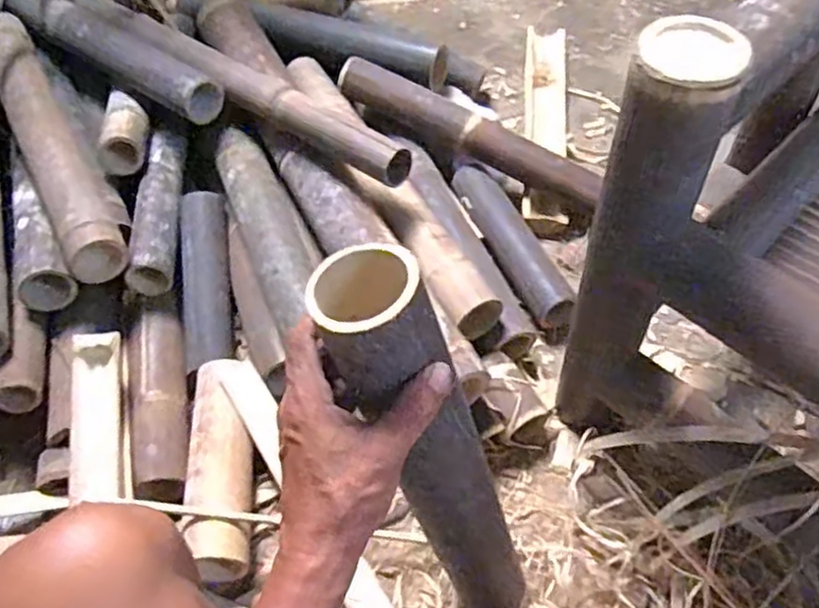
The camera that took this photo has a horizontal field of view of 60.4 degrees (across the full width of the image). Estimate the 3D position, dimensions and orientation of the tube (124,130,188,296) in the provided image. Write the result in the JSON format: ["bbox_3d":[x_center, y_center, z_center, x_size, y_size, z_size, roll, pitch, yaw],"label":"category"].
[{"bbox_3d":[-0.336,-0.127,0.953,0.054,0.049,0.258,-5,55,1],"label":"tube"}]

